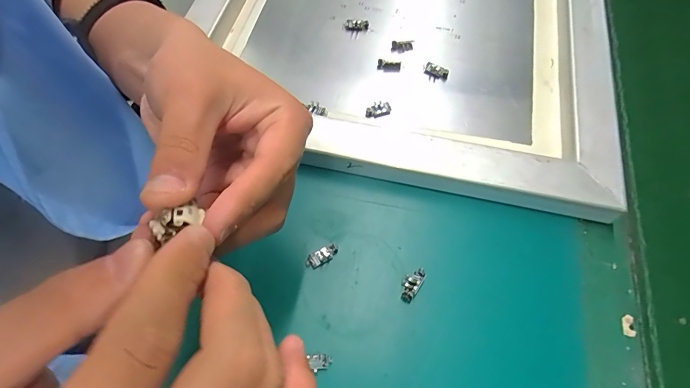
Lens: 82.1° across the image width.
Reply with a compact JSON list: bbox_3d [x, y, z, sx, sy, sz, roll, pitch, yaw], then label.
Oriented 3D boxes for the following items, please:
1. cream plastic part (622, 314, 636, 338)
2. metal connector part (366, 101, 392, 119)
[{"bbox_3d":[0.207,0.096,0.289,0.009,0.004,0.014,12,63,4],"label":"cream plastic part"},{"bbox_3d":[0.031,-0.079,0.375,0.023,0.009,0.013,-19,65,-12],"label":"metal connector part"}]

